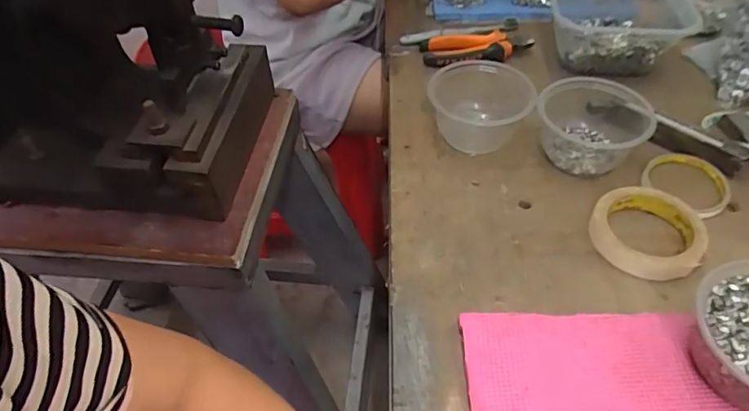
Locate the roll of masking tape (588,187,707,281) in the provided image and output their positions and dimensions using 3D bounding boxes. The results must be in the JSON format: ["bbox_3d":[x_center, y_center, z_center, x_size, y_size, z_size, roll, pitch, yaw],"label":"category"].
[{"bbox_3d":[0.259,0.023,0.491,0.096,0.023,0.094,-1,47,1],"label":"roll of masking tape"}]

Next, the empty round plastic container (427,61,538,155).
[{"bbox_3d":[0.117,-0.110,0.590,0.119,0.060,0.106,16,50,17],"label":"empty round plastic container"}]

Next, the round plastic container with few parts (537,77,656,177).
[{"bbox_3d":[0.238,-0.092,0.569,0.110,0.065,0.108,-1,47,1],"label":"round plastic container with few parts"}]

